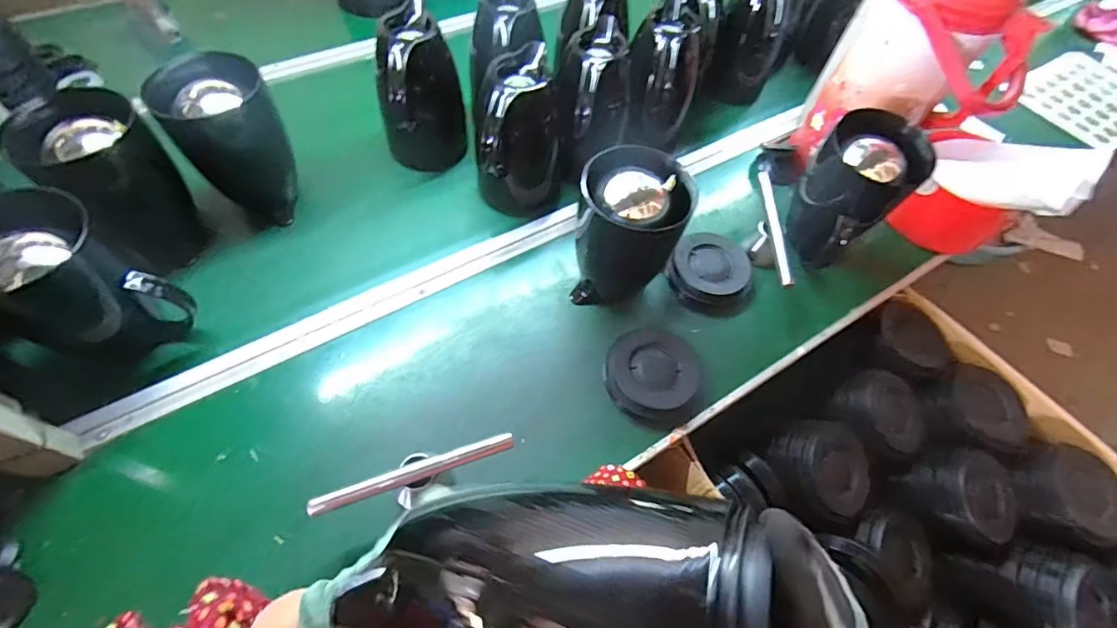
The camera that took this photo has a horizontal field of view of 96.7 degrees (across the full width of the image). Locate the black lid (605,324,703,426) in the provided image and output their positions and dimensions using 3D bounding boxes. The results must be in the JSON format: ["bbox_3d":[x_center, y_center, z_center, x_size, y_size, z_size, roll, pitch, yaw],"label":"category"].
[{"bbox_3d":[0.118,0.072,0.621,0.114,0.027,0.115,2,58,-3],"label":"black lid"}]

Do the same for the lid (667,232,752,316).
[{"bbox_3d":[0.220,-0.060,0.712,0.116,0.035,0.110,2,58,-3],"label":"lid"}]

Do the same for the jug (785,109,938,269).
[{"bbox_3d":[0.388,-0.151,0.687,0.126,0.204,0.120,38,62,18],"label":"jug"}]

